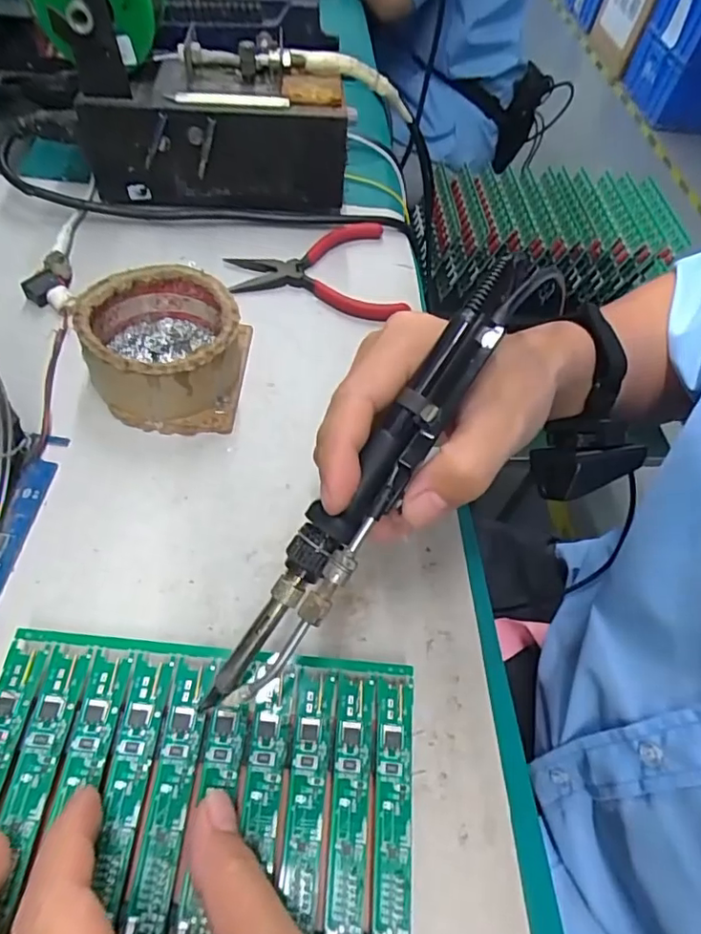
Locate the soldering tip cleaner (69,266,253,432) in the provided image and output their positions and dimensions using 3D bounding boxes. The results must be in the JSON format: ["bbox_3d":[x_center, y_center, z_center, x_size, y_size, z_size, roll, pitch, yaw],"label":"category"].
[{"bbox_3d":[-0.104,-0.068,0.320,0.085,0.046,0.087,3,55,-7],"label":"soldering tip cleaner"}]

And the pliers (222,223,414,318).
[{"bbox_3d":[-0.025,-0.137,0.400,0.116,0.012,0.090,-8,58,-14],"label":"pliers"}]

